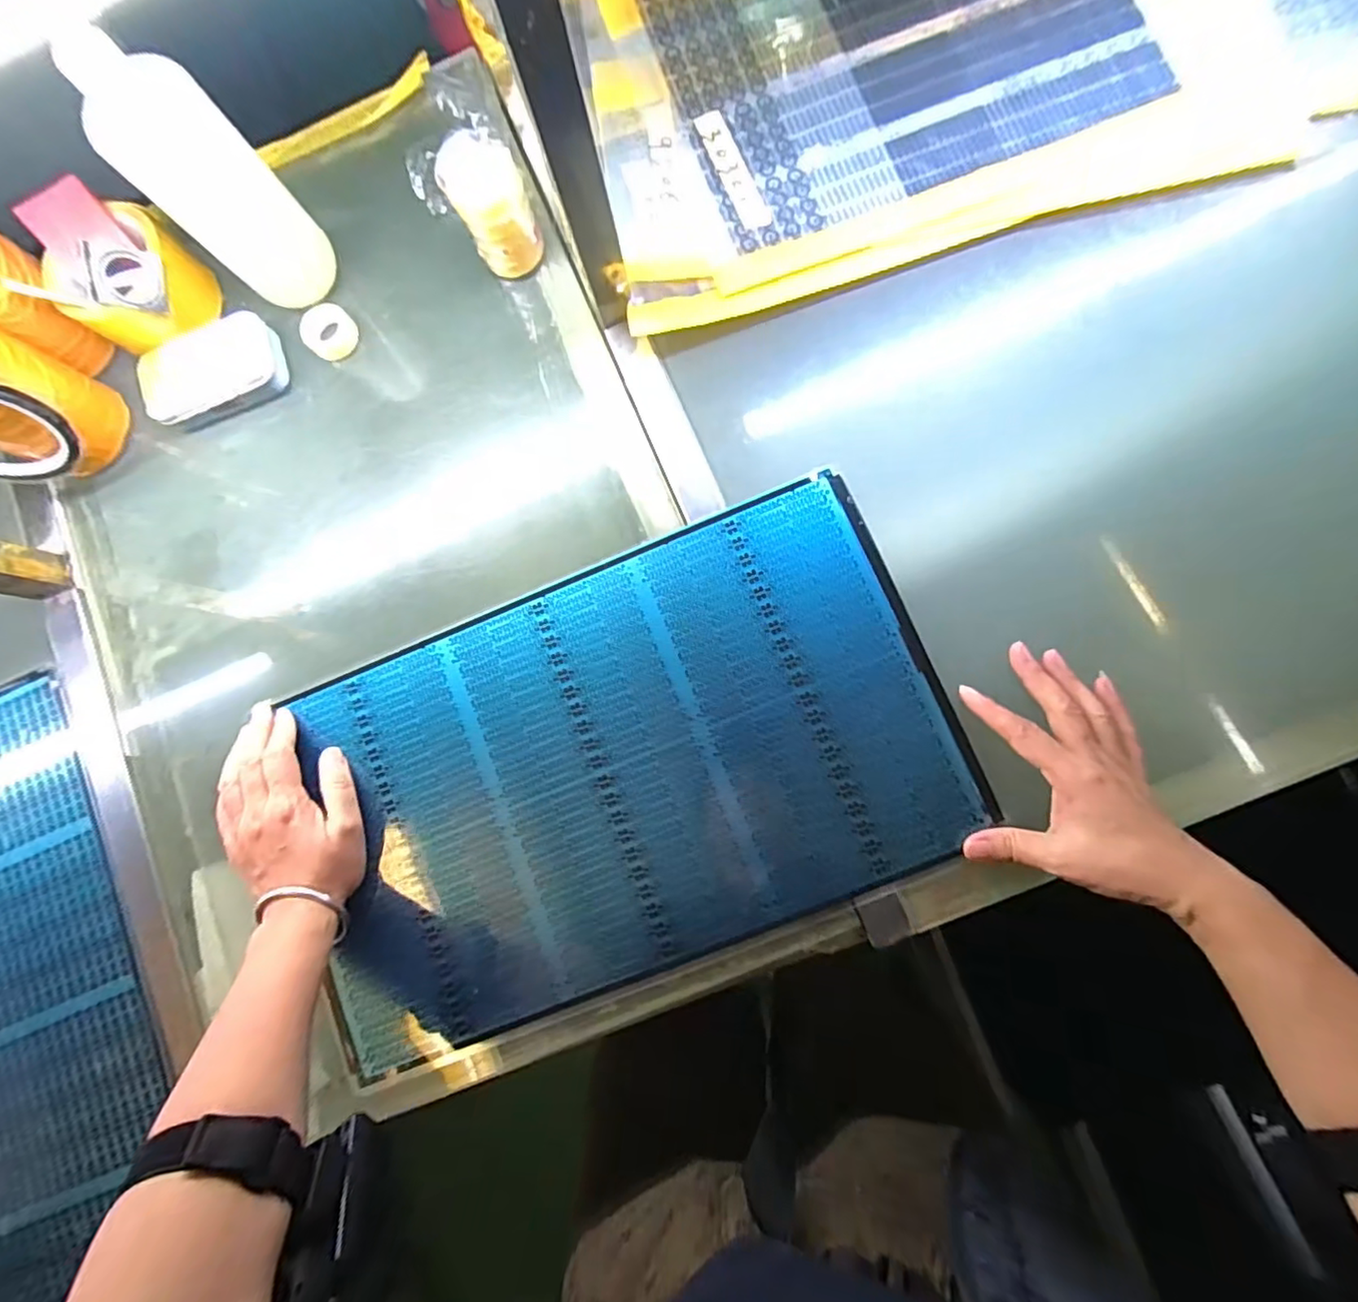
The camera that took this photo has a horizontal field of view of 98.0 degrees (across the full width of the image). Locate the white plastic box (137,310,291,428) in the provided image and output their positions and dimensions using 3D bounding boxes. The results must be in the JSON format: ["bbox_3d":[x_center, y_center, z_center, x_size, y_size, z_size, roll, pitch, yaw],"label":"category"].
[{"bbox_3d":[-0.370,-0.219,0.468,0.110,0.029,0.055,-29,83,0],"label":"white plastic box"}]

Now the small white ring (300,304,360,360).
[{"bbox_3d":[-0.280,-0.256,0.474,0.036,0.021,0.041,43,89,9],"label":"small white ring"}]

